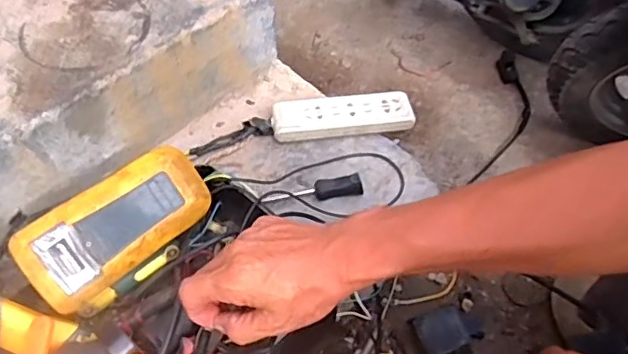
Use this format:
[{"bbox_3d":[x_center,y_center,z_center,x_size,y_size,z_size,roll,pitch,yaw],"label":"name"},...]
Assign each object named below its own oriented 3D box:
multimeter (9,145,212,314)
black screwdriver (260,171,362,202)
[{"bbox_3d":[-0.184,0.045,0.546,0.175,0.043,0.086,-35,97,-23],"label":"multimeter"},{"bbox_3d":[-0.001,0.019,0.686,0.118,0.020,0.023,-9,52,10],"label":"black screwdriver"}]

